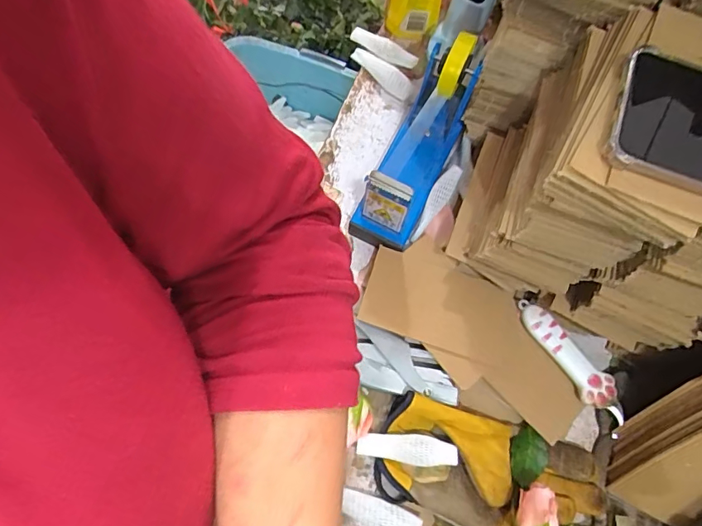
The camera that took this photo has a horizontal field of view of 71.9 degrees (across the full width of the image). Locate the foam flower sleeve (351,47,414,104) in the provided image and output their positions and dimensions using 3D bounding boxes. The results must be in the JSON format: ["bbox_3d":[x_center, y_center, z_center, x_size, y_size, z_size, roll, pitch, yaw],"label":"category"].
[{"bbox_3d":[0.039,-0.238,0.603,0.090,0.015,0.025,41,76,10],"label":"foam flower sleeve"}]

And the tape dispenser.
[{"bbox_3d":[0.068,-0.124,0.470,0.067,0.115,0.199,26,74,6],"label":"tape dispenser"}]

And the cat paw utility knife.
[{"bbox_3d":[0.212,0.095,0.459,0.032,0.012,0.142,-38,77,-12],"label":"cat paw utility knife"}]

